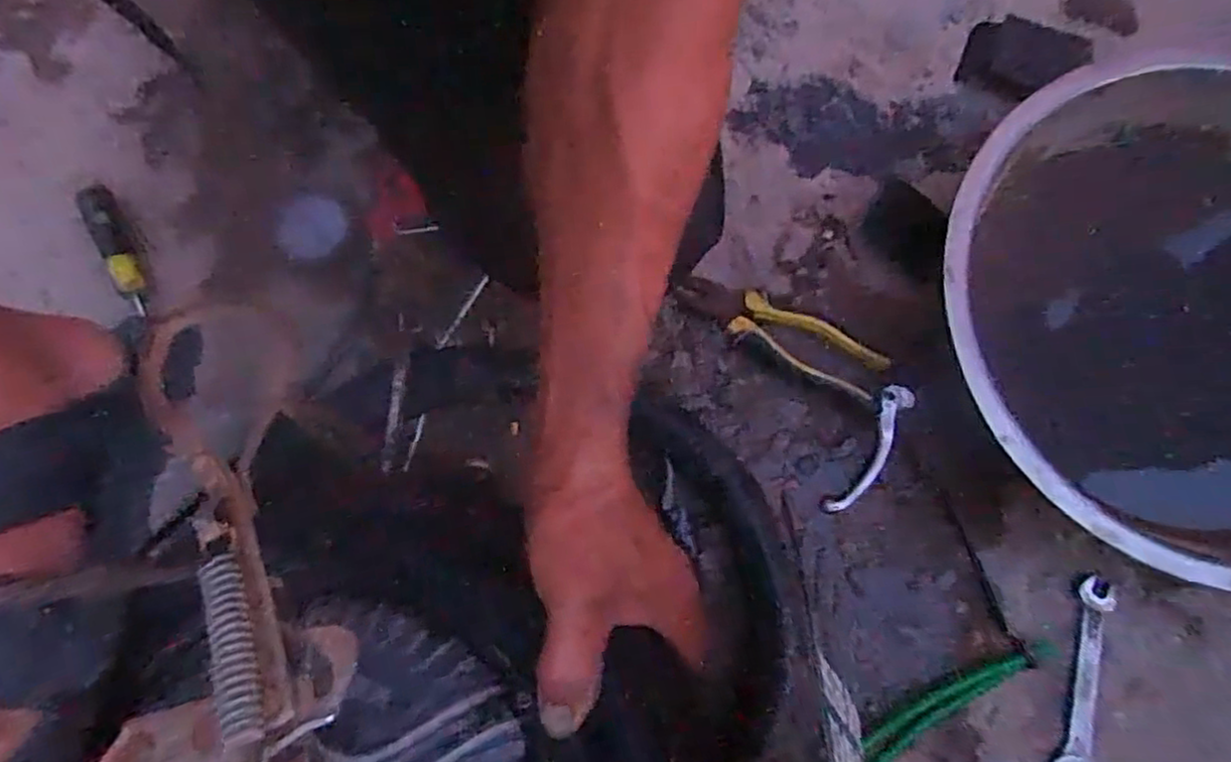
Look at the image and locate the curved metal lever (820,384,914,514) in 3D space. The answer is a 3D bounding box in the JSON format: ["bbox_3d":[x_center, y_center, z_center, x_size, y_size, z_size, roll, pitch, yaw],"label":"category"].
[{"bbox_3d":[0.201,0.056,0.535,0.028,0.009,0.114,31,87,-11],"label":"curved metal lever"}]

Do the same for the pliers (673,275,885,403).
[{"bbox_3d":[0.129,-0.042,0.551,0.176,0.022,0.040,29,78,6],"label":"pliers"}]

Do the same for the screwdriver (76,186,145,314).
[{"bbox_3d":[-0.420,-0.110,0.572,0.028,0.018,0.120,-28,78,-7],"label":"screwdriver"}]

